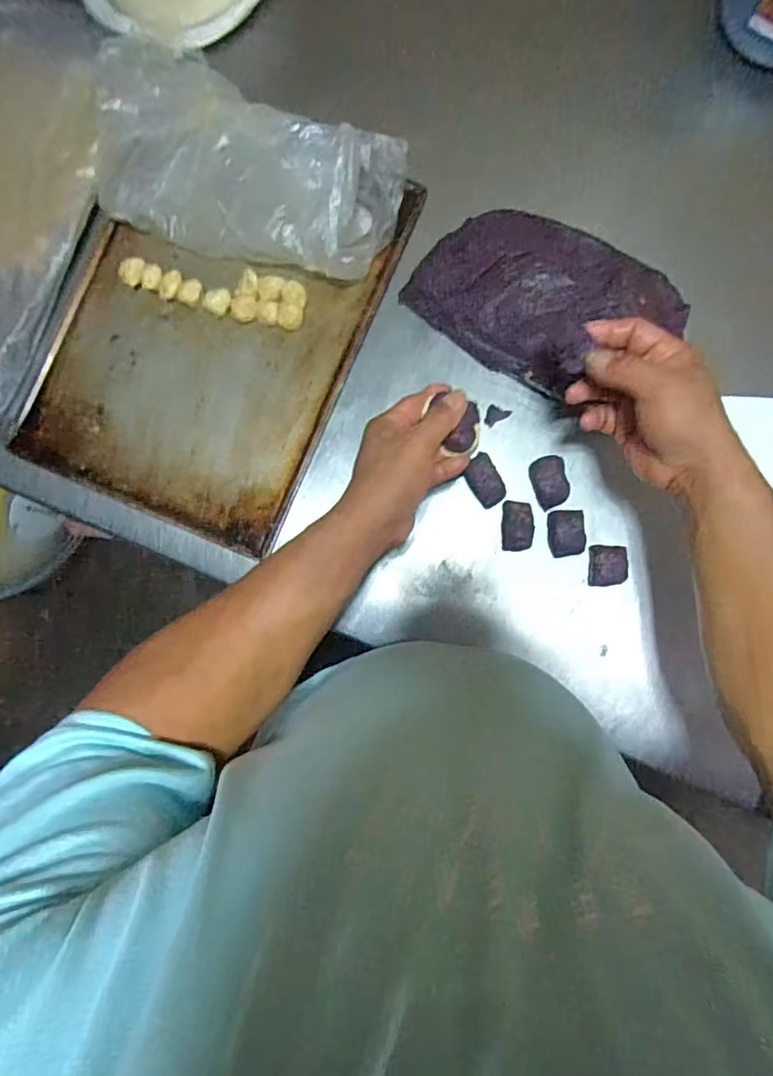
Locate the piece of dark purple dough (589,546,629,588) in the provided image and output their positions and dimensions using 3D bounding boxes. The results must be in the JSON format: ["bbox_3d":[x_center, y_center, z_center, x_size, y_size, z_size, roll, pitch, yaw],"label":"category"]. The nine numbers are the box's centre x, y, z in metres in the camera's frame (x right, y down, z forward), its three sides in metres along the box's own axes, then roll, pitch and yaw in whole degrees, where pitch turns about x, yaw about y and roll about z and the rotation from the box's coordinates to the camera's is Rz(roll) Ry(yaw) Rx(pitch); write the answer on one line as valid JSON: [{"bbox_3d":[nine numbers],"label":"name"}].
[{"bbox_3d":[0.229,0.029,0.590,0.037,0.018,0.042,5,87,4],"label":"piece of dark purple dough"}]

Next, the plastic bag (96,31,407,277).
[{"bbox_3d":[-0.153,-0.398,0.599,0.328,0.105,0.181,19,88,5],"label":"plastic bag"}]

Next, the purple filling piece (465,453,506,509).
[{"bbox_3d":[0.104,-0.060,0.605,0.031,0.015,0.051,-33,85,2],"label":"purple filling piece"}]

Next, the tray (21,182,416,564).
[{"bbox_3d":[-0.198,-0.224,0.639,0.322,0.017,0.407,23,89,5],"label":"tray"}]

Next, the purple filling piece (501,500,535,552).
[{"bbox_3d":[0.138,-0.012,0.599,0.034,0.017,0.051,-1,87,4],"label":"purple filling piece"}]

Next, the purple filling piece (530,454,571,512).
[{"bbox_3d":[0.172,-0.059,0.600,0.036,0.013,0.053,-15,86,3],"label":"purple filling piece"}]

